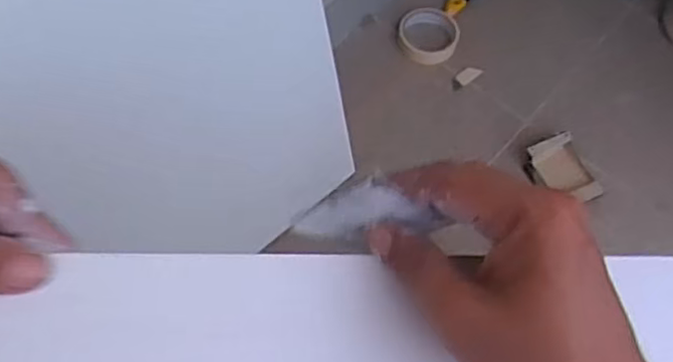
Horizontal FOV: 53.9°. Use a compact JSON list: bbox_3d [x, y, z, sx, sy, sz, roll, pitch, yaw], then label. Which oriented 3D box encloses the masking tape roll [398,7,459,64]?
[{"bbox_3d":[0.143,-0.225,1.025,0.091,0.028,0.101,-2,62,-3],"label":"masking tape roll"}]

